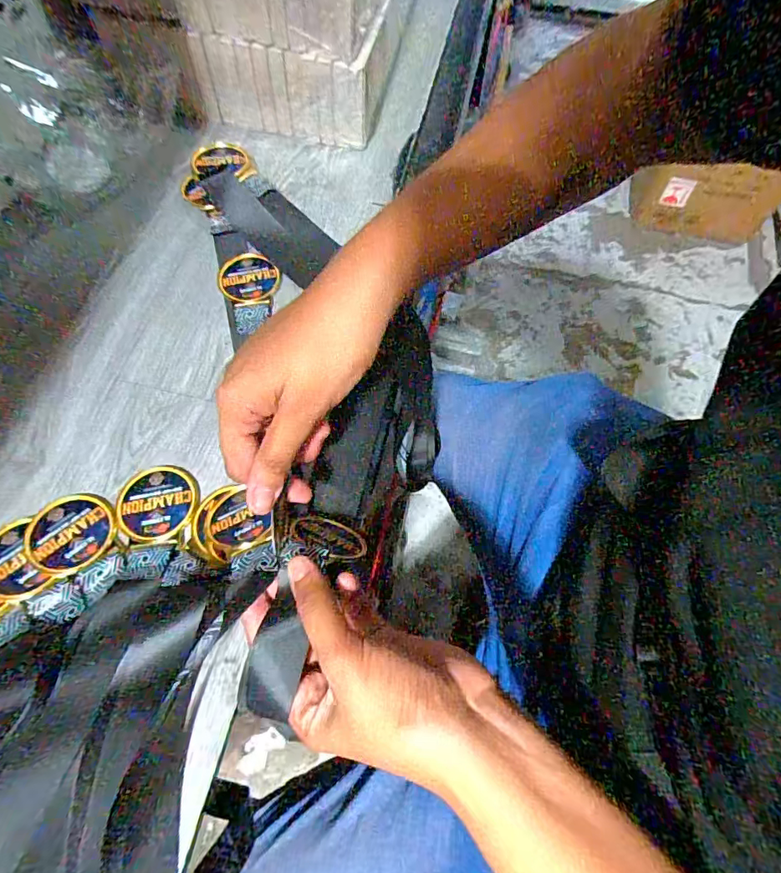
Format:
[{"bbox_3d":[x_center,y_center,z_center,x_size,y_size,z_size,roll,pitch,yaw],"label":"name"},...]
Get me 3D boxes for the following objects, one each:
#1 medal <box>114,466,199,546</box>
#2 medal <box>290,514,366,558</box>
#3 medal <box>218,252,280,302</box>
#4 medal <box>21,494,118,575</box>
[{"bbox_3d":[-0.146,0.043,0.296,0.047,0.004,0.051,-3,66,-3],"label":"medal"},{"bbox_3d":[-0.037,0.061,0.292,0.046,0.042,0.004,23,105,7],"label":"medal"},{"bbox_3d":[-0.113,-0.126,0.376,0.047,0.004,0.046,-2,66,-2],"label":"medal"},{"bbox_3d":[-0.194,0.058,0.285,0.050,0.006,0.048,0,65,-1],"label":"medal"}]

